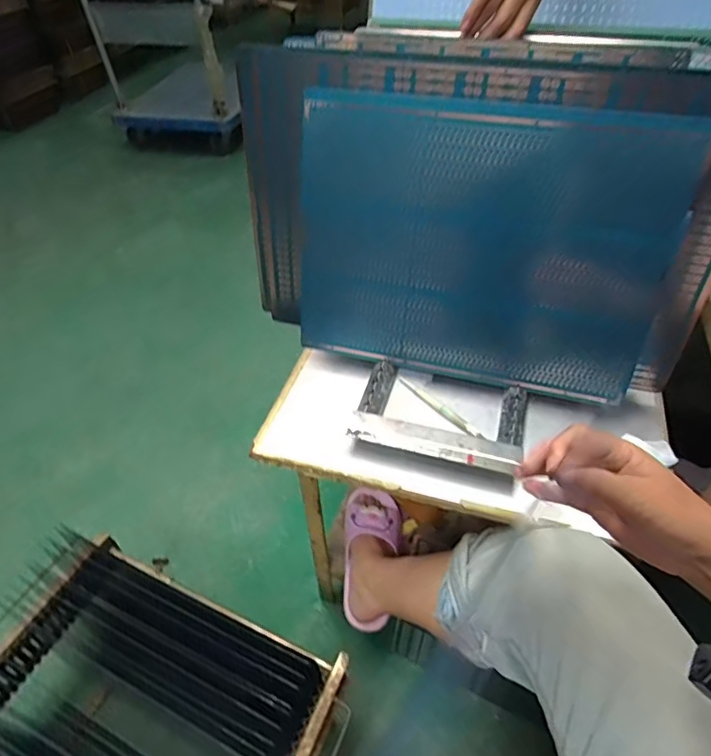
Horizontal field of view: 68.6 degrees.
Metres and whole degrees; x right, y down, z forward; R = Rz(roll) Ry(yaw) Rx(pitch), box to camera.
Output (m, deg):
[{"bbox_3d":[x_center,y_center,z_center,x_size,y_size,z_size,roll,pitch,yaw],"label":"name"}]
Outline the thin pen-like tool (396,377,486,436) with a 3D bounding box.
[{"bbox_3d":[0.106,0.037,0.663,0.012,0.009,0.132,-35,54,-27],"label":"thin pen-like tool"}]

